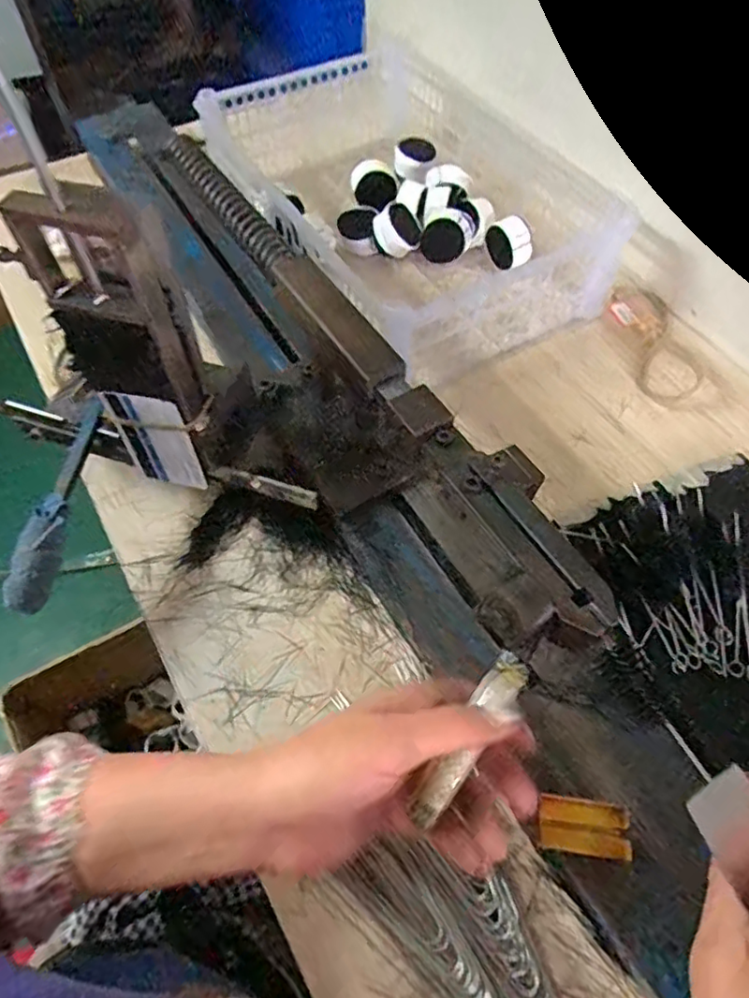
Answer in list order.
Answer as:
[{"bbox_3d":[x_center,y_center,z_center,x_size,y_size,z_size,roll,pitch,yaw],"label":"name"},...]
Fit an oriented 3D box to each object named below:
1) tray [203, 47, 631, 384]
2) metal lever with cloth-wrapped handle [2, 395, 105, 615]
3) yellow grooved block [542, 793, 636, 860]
[{"bbox_3d":[0.037,-0.312,0.634,0.288,0.106,0.384,-30,65,-17],"label":"tray"},{"bbox_3d":[-0.220,0.000,0.421,0.029,0.023,0.160,4,58,2],"label":"metal lever with cloth-wrapped handle"},{"bbox_3d":[0.122,0.191,0.348,0.051,0.012,0.029,7,82,3],"label":"yellow grooved block"}]

